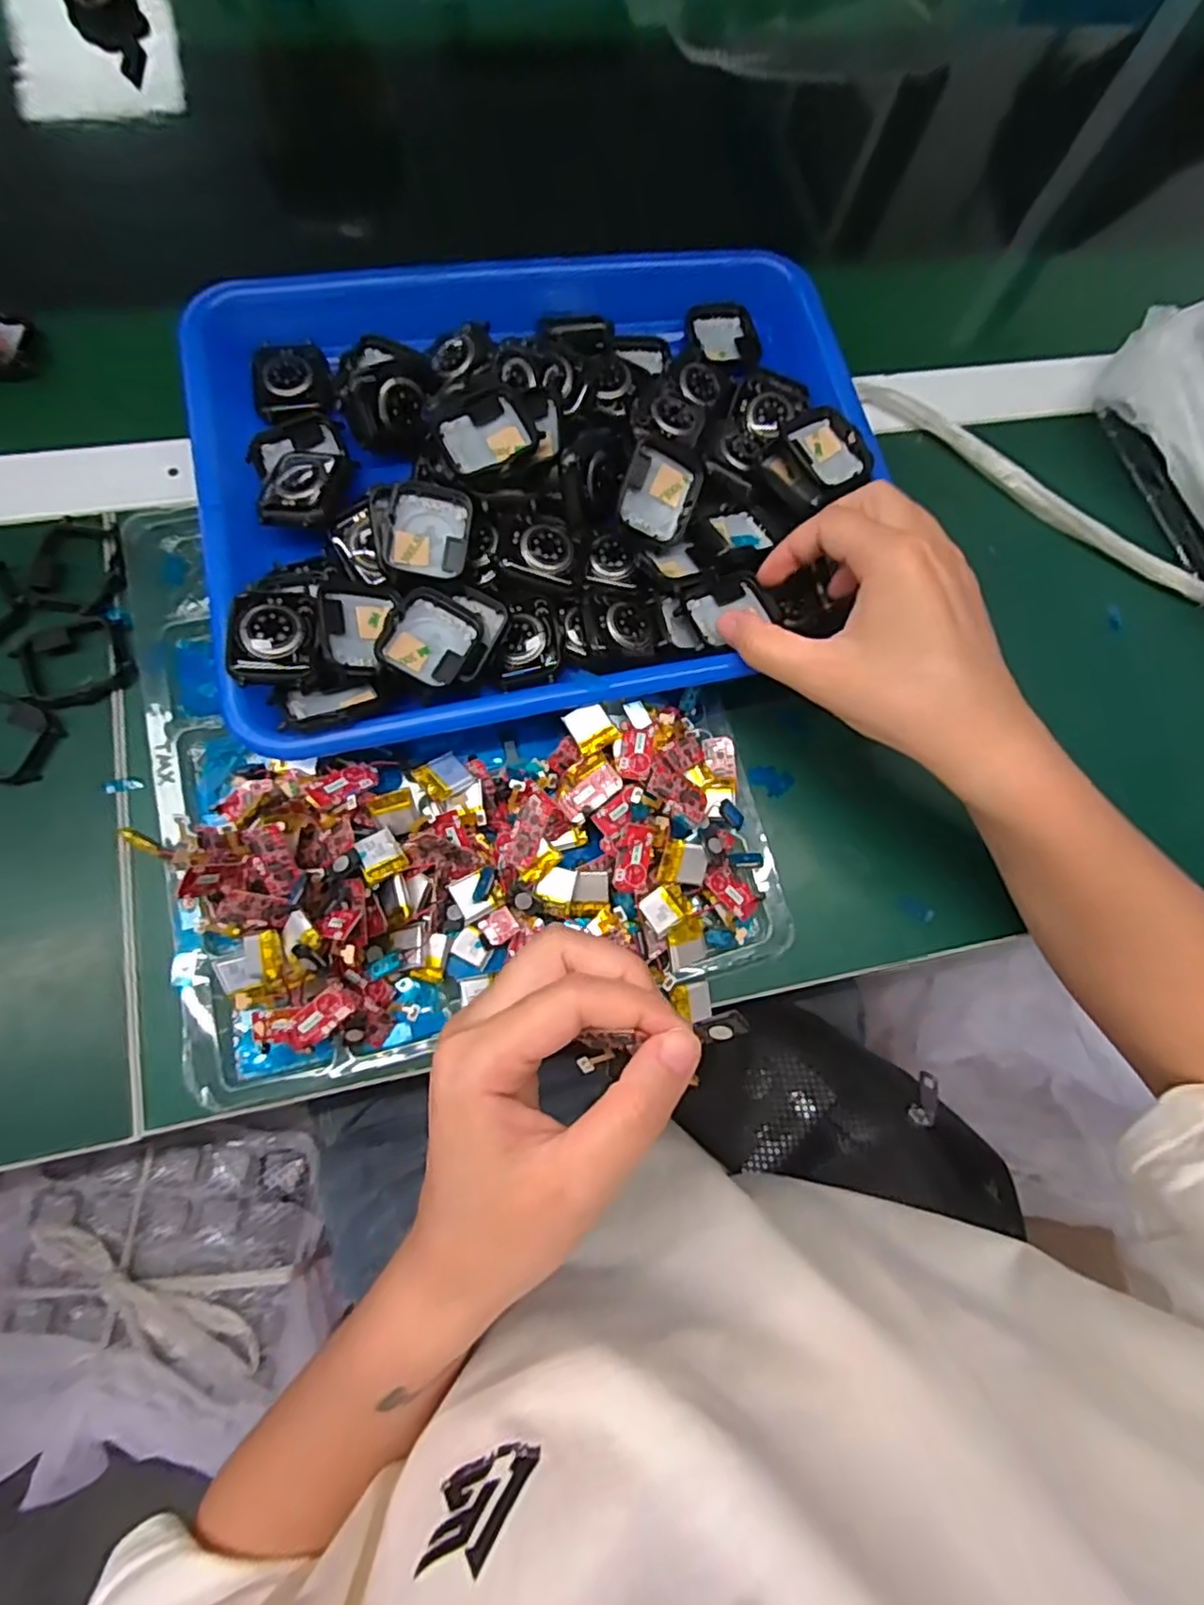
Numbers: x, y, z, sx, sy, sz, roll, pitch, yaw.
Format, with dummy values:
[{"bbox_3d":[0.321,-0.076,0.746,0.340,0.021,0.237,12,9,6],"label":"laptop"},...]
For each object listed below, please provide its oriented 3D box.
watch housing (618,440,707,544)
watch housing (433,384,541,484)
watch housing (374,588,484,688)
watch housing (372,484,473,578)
[{"bbox_3d":[0.027,-0.145,0.315,0.037,0.008,0.041,9,98,-21],"label":"watch housing"},{"bbox_3d":[-0.053,-0.165,0.301,0.041,0.011,0.035,-25,79,-11],"label":"watch housing"},{"bbox_3d":[-0.075,-0.072,0.290,0.035,0.013,0.042,26,75,1],"label":"watch housing"},{"bbox_3d":[-0.079,-0.120,0.297,0.041,0.007,0.040,-3,89,-15],"label":"watch housing"}]

